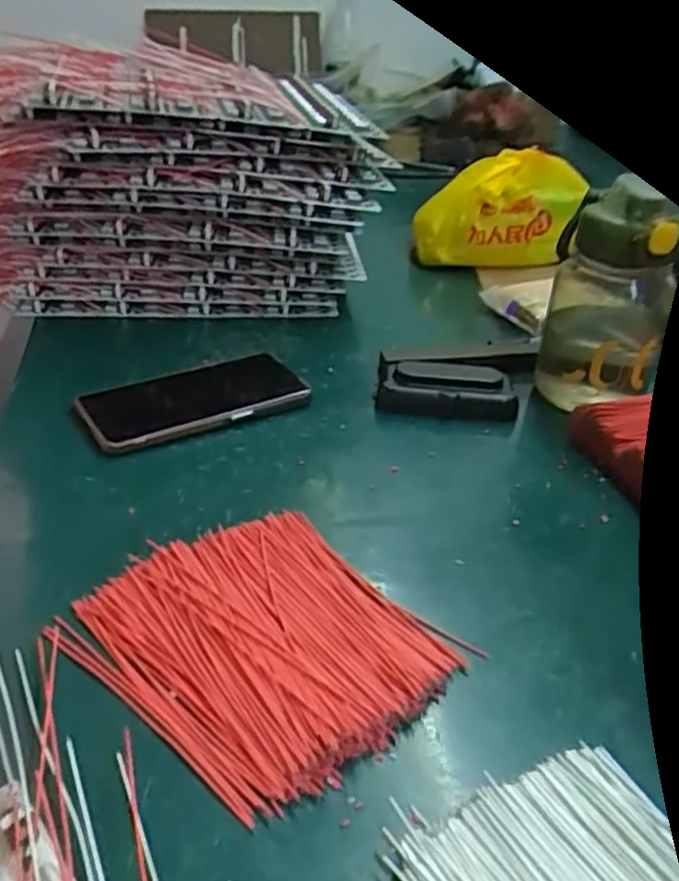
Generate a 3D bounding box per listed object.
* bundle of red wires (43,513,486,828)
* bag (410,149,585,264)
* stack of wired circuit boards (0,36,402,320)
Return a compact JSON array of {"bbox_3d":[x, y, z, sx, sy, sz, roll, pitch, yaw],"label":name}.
[{"bbox_3d":[-0.036,0.092,0.353,0.154,0.018,0.139,31,41,33],"label":"bundle of red wires"},{"bbox_3d":[0.174,-0.252,0.791,0.171,0.106,0.080,-6,37,-11],"label":"bag"},{"bbox_3d":[-0.187,-0.223,0.665,0.454,0.213,0.121,-1,33,-5],"label":"stack of wired circuit boards"}]

